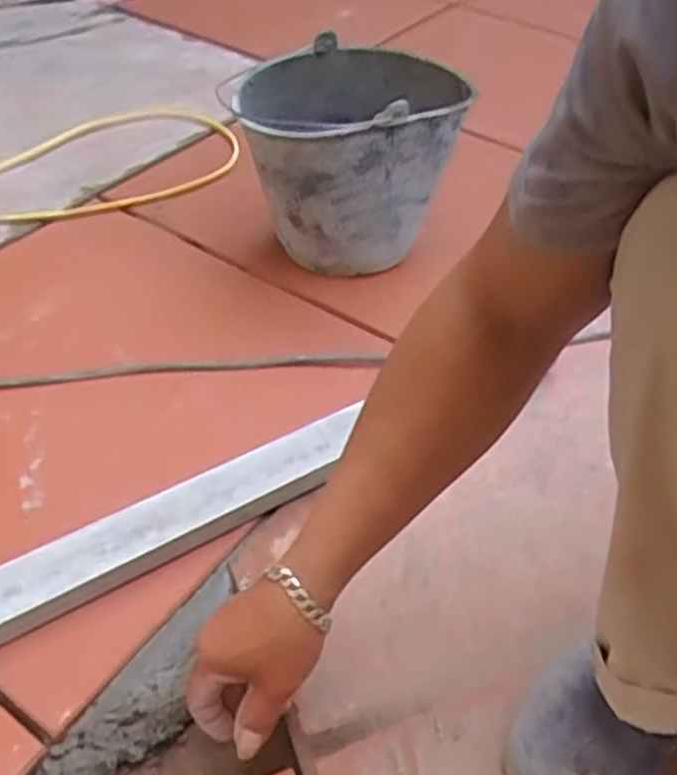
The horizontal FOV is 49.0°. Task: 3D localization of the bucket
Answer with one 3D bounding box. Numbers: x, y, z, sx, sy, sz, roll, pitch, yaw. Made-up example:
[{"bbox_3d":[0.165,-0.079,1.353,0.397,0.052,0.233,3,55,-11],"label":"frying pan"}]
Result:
[{"bbox_3d":[0.013,-0.288,0.917,0.246,0.200,0.255,1,44,-1],"label":"bucket"}]

